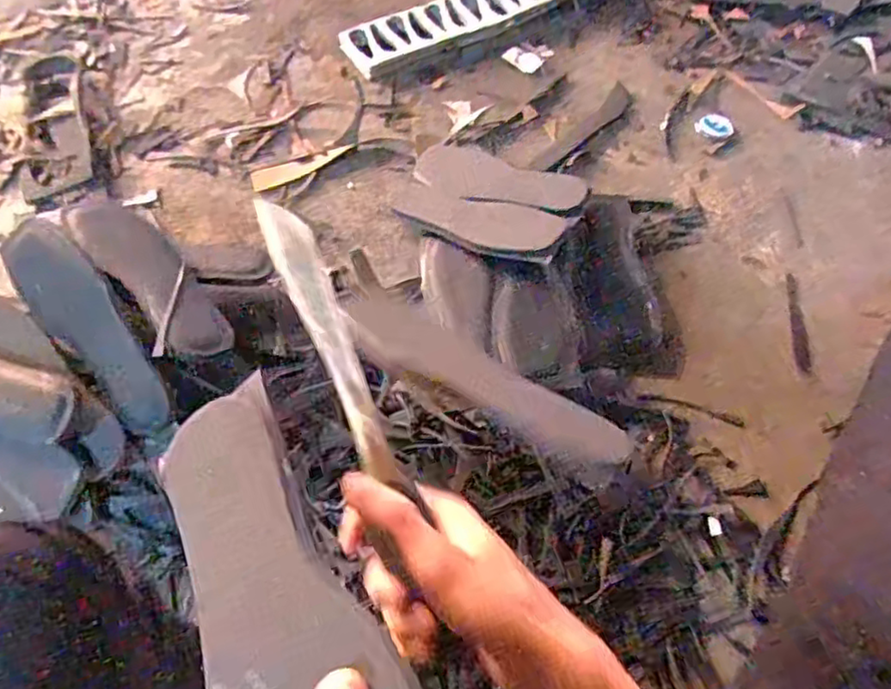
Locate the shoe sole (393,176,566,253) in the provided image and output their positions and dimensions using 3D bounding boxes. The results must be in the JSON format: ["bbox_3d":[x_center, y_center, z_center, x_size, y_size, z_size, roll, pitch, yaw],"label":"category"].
[{"bbox_3d":[0.037,-0.160,0.860,0.233,0.027,0.072,21,61,26],"label":"shoe sole"}]

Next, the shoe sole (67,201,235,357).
[{"bbox_3d":[-0.305,-0.075,0.698,0.228,0.013,0.080,46,44,15],"label":"shoe sole"}]

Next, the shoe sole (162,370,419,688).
[{"bbox_3d":[-0.071,0.126,0.294,0.082,0.020,0.234,-40,58,1],"label":"shoe sole"}]

